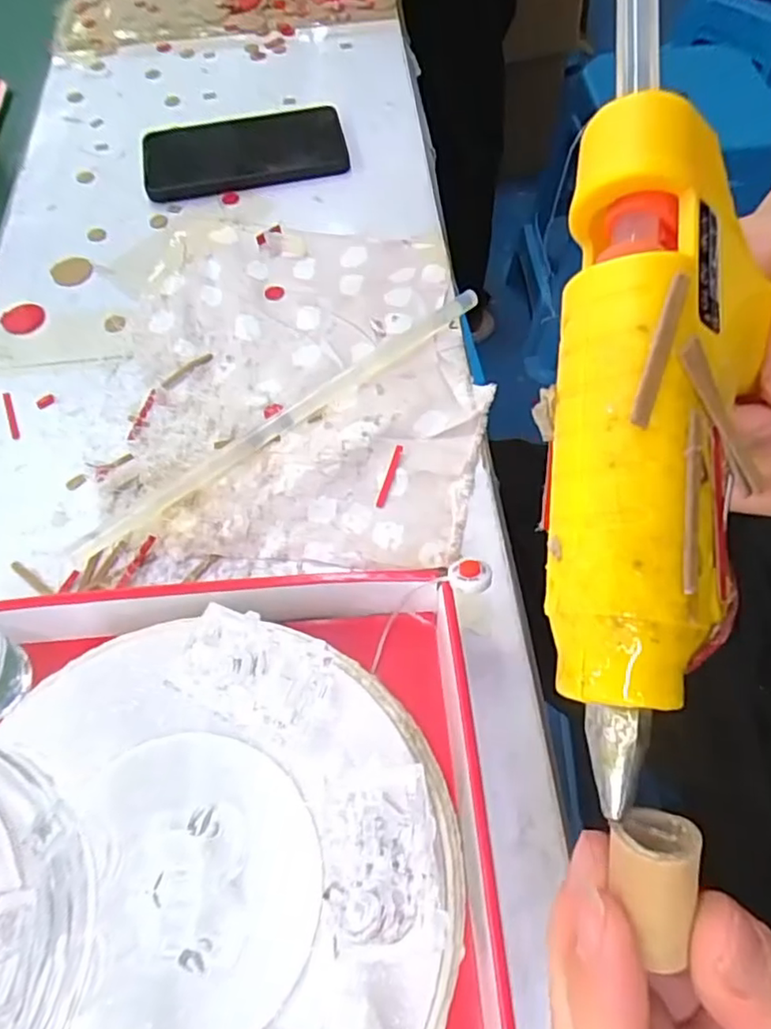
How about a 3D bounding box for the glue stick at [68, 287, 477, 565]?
[{"bbox_3d":[-0.055,-0.063,0.368,0.293,0.011,0.016,-37,67,-15],"label":"glue stick"}]

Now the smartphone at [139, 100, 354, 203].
[{"bbox_3d":[-0.115,-0.298,0.492,0.161,0.014,0.090,-14,63,-5],"label":"smartphone"}]

